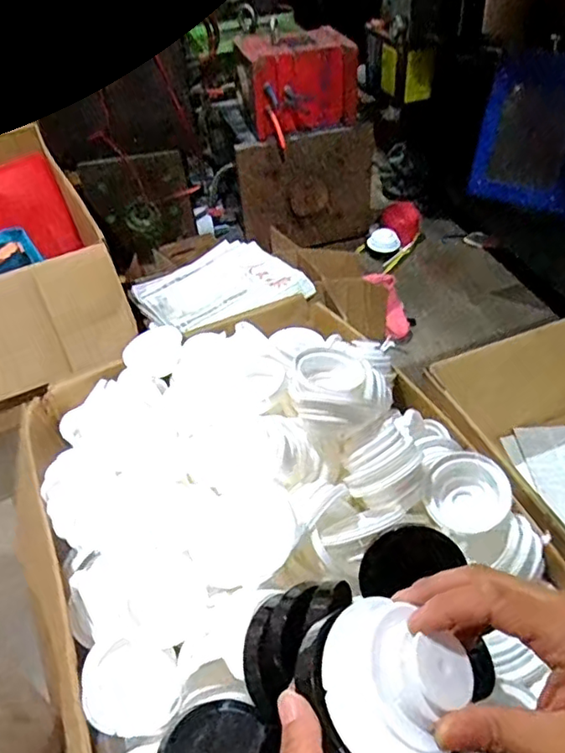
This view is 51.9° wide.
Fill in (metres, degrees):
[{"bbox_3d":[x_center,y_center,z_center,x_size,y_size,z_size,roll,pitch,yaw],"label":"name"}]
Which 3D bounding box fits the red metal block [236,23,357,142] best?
[{"bbox_3d":[0.038,-0.683,1.339,0.258,0.189,0.108,-17,45,-10],"label":"red metal block"}]

